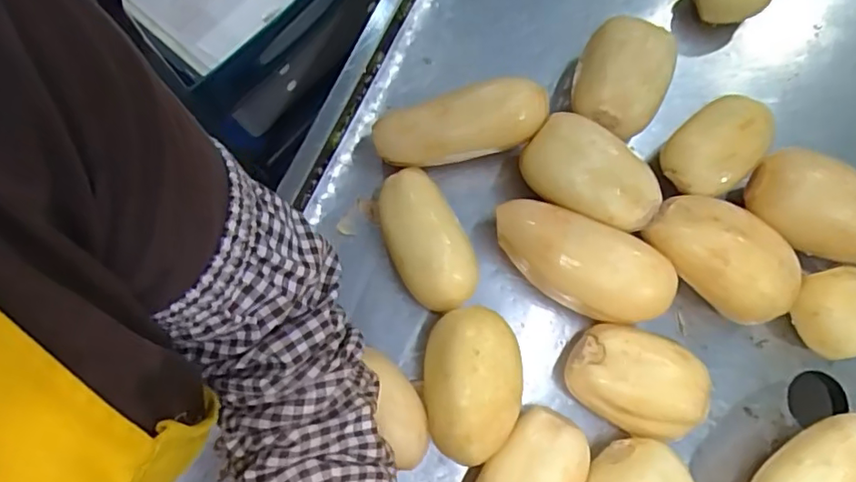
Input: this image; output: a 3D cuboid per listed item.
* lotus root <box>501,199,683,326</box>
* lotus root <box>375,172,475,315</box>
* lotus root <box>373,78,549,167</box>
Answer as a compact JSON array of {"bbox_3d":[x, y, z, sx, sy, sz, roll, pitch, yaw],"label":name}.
[{"bbox_3d":[0.133,0.015,0.503,0.162,0.059,0.077,24,78,3],"label":"lotus root"},{"bbox_3d":[-0.003,0.000,0.528,0.067,0.054,0.135,-29,80,-8],"label":"lotus root"},{"bbox_3d":[0.029,-0.106,0.521,0.158,0.058,0.051,-10,78,-4],"label":"lotus root"}]

